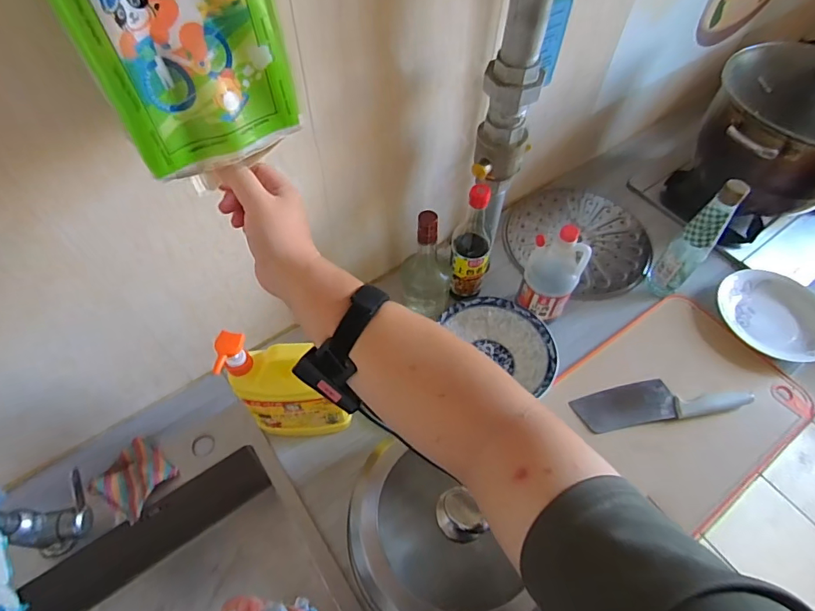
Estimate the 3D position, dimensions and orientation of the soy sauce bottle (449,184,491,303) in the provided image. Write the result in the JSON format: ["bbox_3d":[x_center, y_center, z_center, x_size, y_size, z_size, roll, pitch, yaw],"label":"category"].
[{"bbox_3d":[0.109,-0.098,0.786,0.063,0.218,0.064,9,58,5],"label":"soy sauce bottle"}]

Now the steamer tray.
[{"bbox_3d":[0.355,-0.136,0.972,0.292,0.020,0.270,-6,58,-4],"label":"steamer tray"}]

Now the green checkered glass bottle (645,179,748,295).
[{"bbox_3d":[0.500,-0.112,0.809,0.055,0.250,0.059,-34,64,-20],"label":"green checkered glass bottle"}]

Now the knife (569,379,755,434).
[{"bbox_3d":[0.422,0.160,0.783,0.285,0.022,0.068,-9,58,-6],"label":"knife"}]

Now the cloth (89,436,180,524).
[{"bbox_3d":[-0.407,0.259,0.698,0.086,0.026,0.104,30,62,17],"label":"cloth"}]

